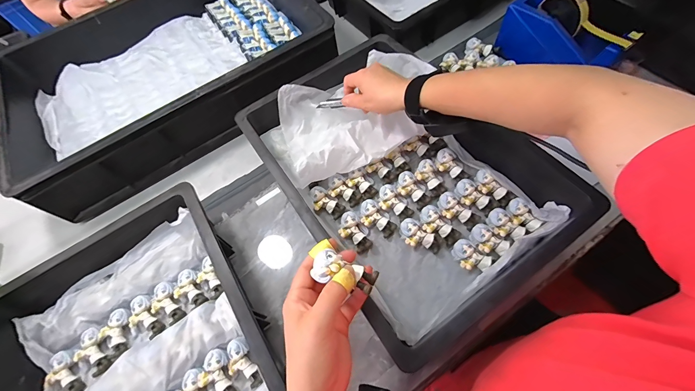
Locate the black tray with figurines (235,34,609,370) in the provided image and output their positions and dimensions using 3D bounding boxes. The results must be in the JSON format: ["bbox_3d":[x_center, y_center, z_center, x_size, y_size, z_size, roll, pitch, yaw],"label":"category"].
[{"bbox_3d":[0.068,-0.039,0.462,0.303,0.095,0.428,-33,63,-10],"label":"black tray with figurines"}]

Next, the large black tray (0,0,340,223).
[{"bbox_3d":[-0.353,-0.256,0.606,0.570,0.114,0.408,-35,68,-12],"label":"large black tray"}]

